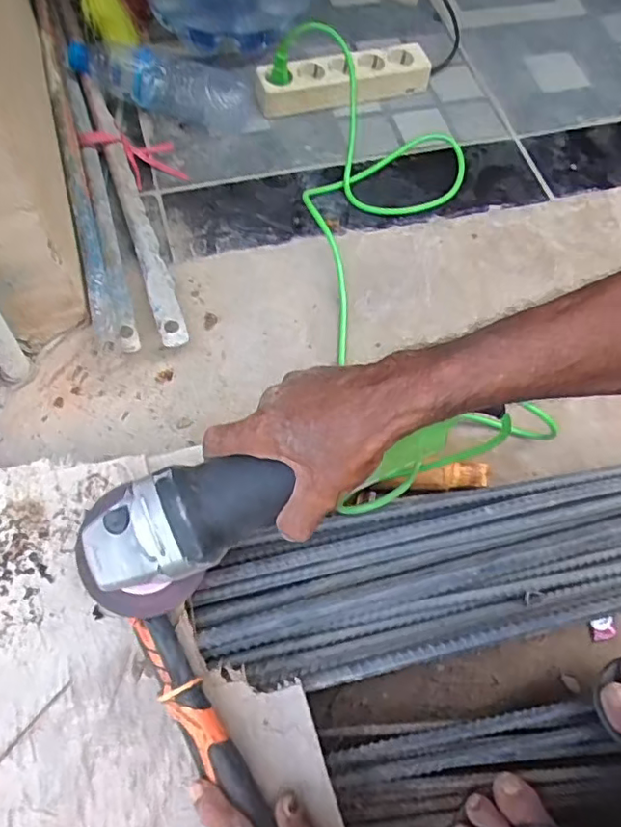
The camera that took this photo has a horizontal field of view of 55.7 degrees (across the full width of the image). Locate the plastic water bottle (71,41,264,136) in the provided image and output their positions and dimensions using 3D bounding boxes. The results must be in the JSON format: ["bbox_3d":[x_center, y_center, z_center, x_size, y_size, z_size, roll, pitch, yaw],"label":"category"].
[{"bbox_3d":[-0.184,-0.408,0.737,0.231,0.074,0.058,11,64,1],"label":"plastic water bottle"}]

